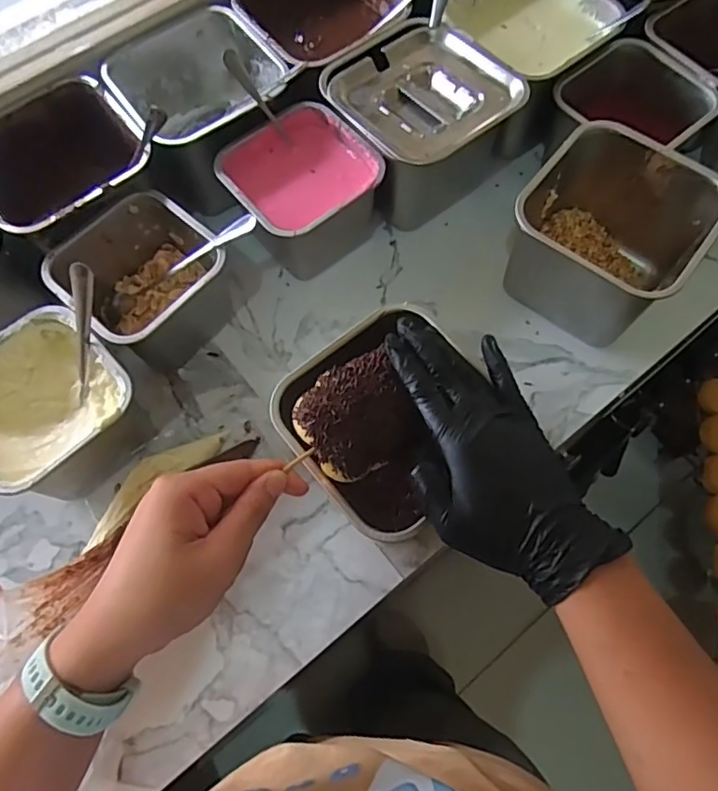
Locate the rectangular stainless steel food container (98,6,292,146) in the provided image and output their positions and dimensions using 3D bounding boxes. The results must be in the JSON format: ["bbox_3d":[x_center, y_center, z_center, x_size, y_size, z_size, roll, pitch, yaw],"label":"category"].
[{"bbox_3d":[-0.145,-0.270,0.551,0.136,0.095,0.134,-34,71,-11],"label":"rectangular stainless steel food container"}]

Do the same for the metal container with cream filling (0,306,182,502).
[{"bbox_3d":[-0.231,0.012,0.457,0.124,0.094,0.116,-41,72,-14],"label":"metal container with cream filling"}]

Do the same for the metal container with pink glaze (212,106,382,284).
[{"bbox_3d":[-0.050,-0.176,0.527,0.115,0.097,0.113,-37,72,-12],"label":"metal container with pink glaze"}]

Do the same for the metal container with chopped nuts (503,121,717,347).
[{"bbox_3d":[0.206,-0.129,0.494,0.133,0.113,0.127,36,73,15],"label":"metal container with chopped nuts"}]

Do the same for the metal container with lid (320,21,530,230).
[{"bbox_3d":[0.055,-0.242,0.542,0.135,0.118,0.145,-36,71,-12],"label":"metal container with lid"}]

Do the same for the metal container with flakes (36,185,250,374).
[{"bbox_3d":[-0.176,-0.096,0.500,0.117,0.094,0.126,36,73,15],"label":"metal container with flakes"}]

